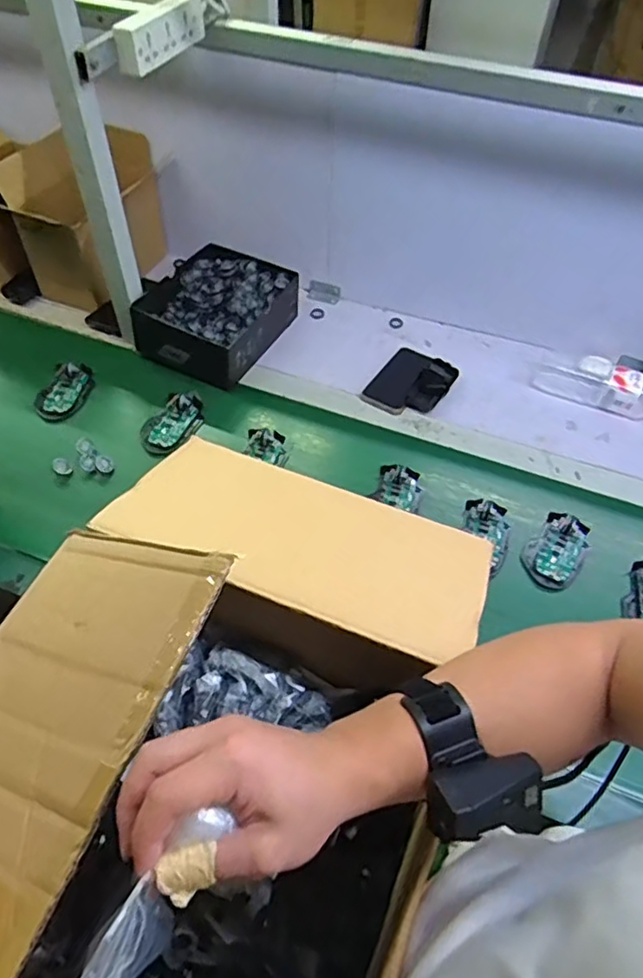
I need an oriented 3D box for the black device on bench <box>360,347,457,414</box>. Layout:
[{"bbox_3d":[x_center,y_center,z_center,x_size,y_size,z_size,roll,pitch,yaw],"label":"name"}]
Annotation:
[{"bbox_3d":[0.149,-0.177,1.004,0.111,0.035,0.141,29,55,20],"label":"black device on bench"}]

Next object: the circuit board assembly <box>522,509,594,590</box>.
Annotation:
[{"bbox_3d":[0.315,0.082,0.815,0.070,0.023,0.109,34,57,23],"label":"circuit board assembly"}]

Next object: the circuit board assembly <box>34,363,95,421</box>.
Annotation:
[{"bbox_3d":[-0.409,-0.160,0.974,0.069,0.023,0.115,15,51,10],"label":"circuit board assembly"}]

